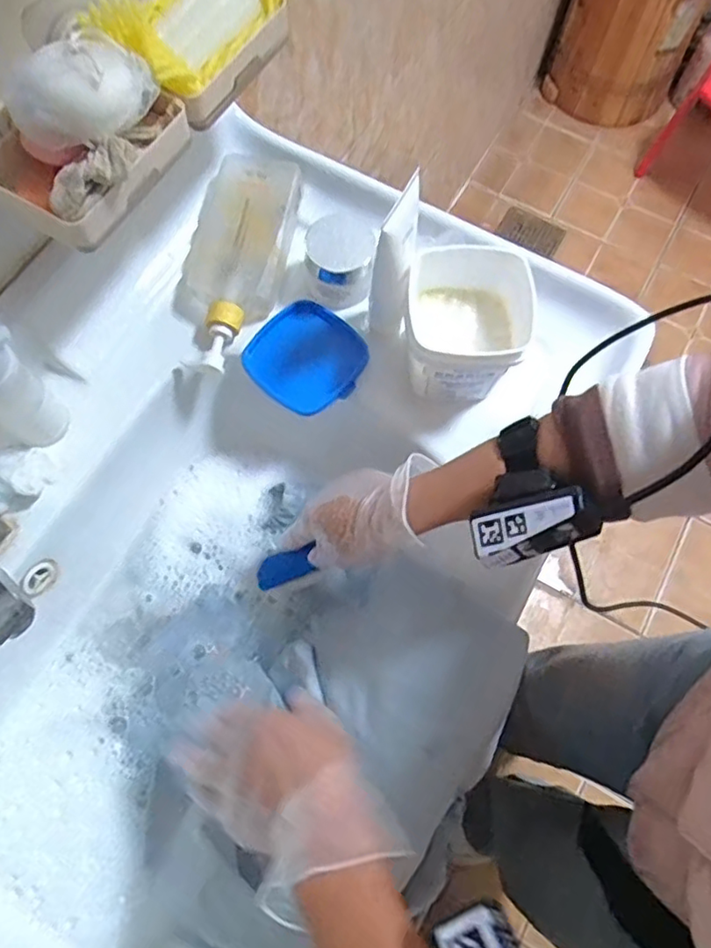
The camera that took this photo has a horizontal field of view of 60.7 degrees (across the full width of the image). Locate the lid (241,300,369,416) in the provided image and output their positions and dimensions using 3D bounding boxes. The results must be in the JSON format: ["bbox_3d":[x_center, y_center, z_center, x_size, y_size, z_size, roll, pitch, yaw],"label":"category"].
[{"bbox_3d":[-0.043,-0.104,0.542,0.095,0.010,0.094,35,73,11],"label":"lid"}]

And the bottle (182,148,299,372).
[{"bbox_3d":[-0.110,-0.191,0.549,0.091,0.047,0.207,10,71,3],"label":"bottle"}]

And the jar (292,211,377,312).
[{"bbox_3d":[-0.016,-0.190,0.541,0.061,0.054,0.058,0,70,-1],"label":"jar"}]

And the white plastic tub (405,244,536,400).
[{"bbox_3d":[0.085,-0.114,0.501,0.094,0.102,0.095,4,70,1],"label":"white plastic tub"}]

